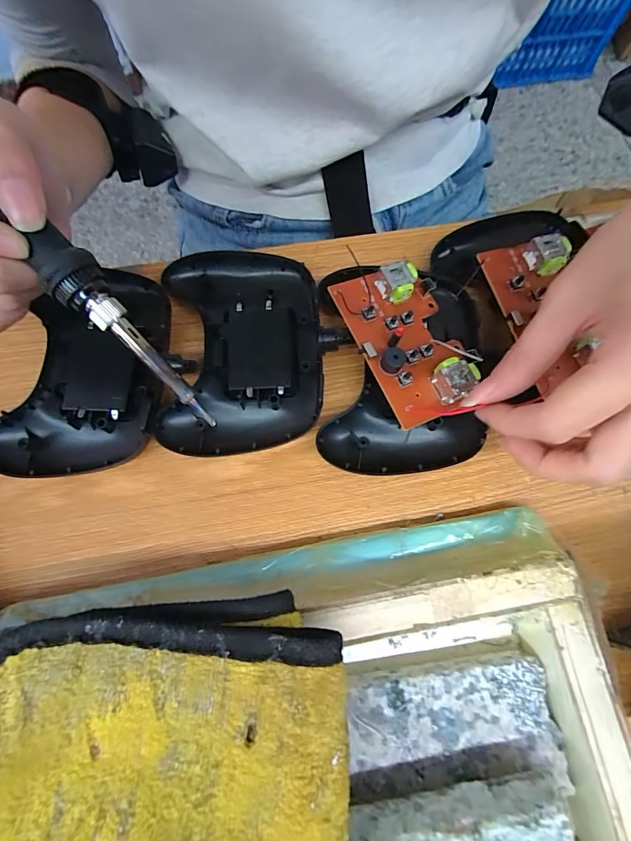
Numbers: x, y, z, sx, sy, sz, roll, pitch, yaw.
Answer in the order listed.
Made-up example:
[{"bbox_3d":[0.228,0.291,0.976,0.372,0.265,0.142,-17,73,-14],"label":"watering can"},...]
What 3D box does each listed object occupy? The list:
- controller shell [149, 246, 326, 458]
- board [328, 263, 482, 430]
[{"bbox_3d":[-0.043,-0.044,0.232,0.087,0.020,0.130,-3,73,-2],"label":"controller shell"},{"bbox_3d":[0.050,-0.045,0.214,0.054,0.015,0.088,-22,74,-7],"label":"board"}]

